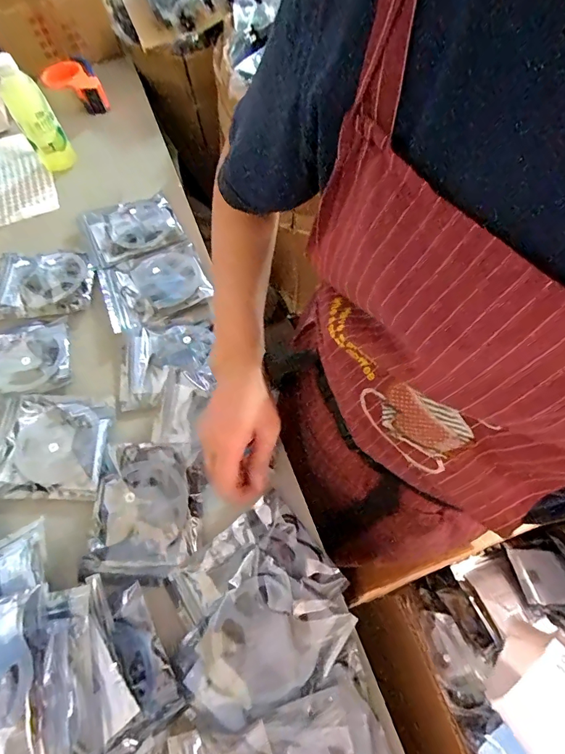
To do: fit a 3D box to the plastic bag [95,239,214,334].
[{"bbox_3d":[-0.189,-0.139,0.585,0.148,0.008,0.124,-24,63,-9],"label":"plastic bag"}]

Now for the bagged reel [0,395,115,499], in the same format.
[{"bbox_3d":[-0.279,0.081,0.483,0.139,0.017,0.121,0,62,3],"label":"bagged reel"}]

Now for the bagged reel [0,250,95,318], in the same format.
[{"bbox_3d":[-0.356,-0.142,0.594,0.147,0.012,0.118,-11,62,-2],"label":"bagged reel"}]

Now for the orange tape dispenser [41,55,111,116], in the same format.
[{"bbox_3d":[-0.420,-0.584,0.802,0.100,0.069,0.125,-30,66,-13],"label":"orange tape dispenser"}]

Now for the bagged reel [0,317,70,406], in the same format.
[{"bbox_3d":[-0.365,-0.020,0.541,0.155,0.025,0.117,-18,63,-6],"label":"bagged reel"}]

